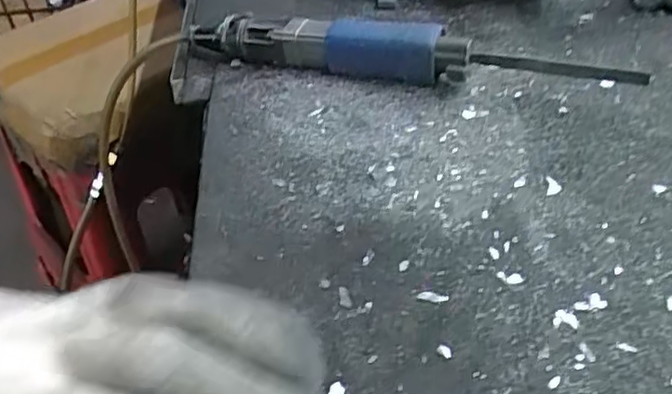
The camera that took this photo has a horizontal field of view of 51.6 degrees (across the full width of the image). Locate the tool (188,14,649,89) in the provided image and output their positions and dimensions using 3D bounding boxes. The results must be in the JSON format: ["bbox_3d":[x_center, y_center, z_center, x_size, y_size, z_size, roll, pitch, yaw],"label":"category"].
[{"bbox_3d":[0.033,-0.091,0.437,0.289,0.034,0.029,11,46,19],"label":"tool"}]

